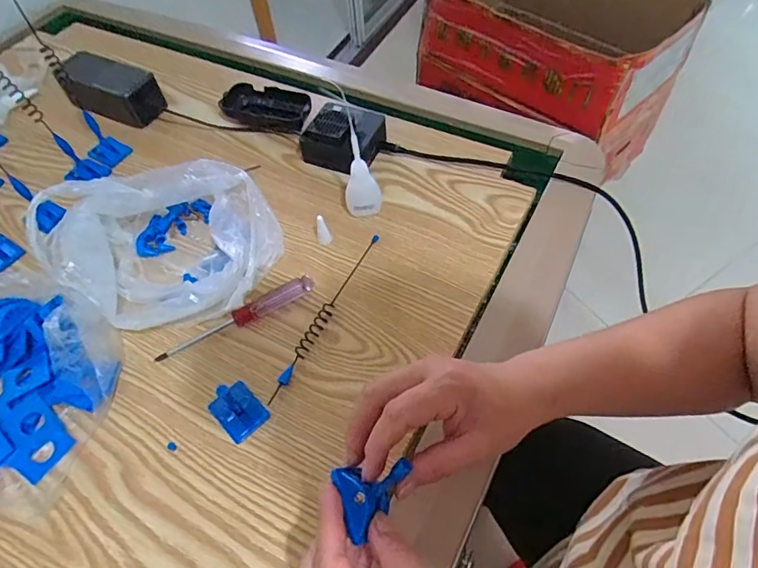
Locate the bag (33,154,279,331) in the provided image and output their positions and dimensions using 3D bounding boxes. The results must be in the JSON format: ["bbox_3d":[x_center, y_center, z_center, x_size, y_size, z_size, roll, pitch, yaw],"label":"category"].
[{"bbox_3d":[-0.207,-0.045,0.479,0.211,0.064,0.173,25,61,20],"label":"bag"}]

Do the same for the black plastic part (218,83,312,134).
[{"bbox_3d":[-0.133,-0.217,0.609,0.117,0.026,0.059,13,58,13],"label":"black plastic part"}]

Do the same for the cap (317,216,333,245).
[{"bbox_3d":[-0.054,-0.051,0.490,0.013,0.033,0.012,-2,56,3],"label":"cap"}]

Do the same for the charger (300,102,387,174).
[{"bbox_3d":[-0.038,-0.165,0.553,0.077,0.049,0.061,19,60,17],"label":"charger"}]

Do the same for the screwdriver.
[{"bbox_3d":[-0.129,0.030,0.452,0.148,0.016,0.015,-27,58,-13],"label":"screwdriver"}]

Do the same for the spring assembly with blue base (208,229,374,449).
[{"bbox_3d":[-0.067,0.033,0.444,0.044,0.020,0.222,25,61,20],"label":"spring assembly with blue base"}]

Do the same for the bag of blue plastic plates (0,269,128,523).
[{"bbox_3d":[-0.326,0.077,0.424,0.195,0.044,0.181,10,57,11],"label":"bag of blue plastic plates"}]

